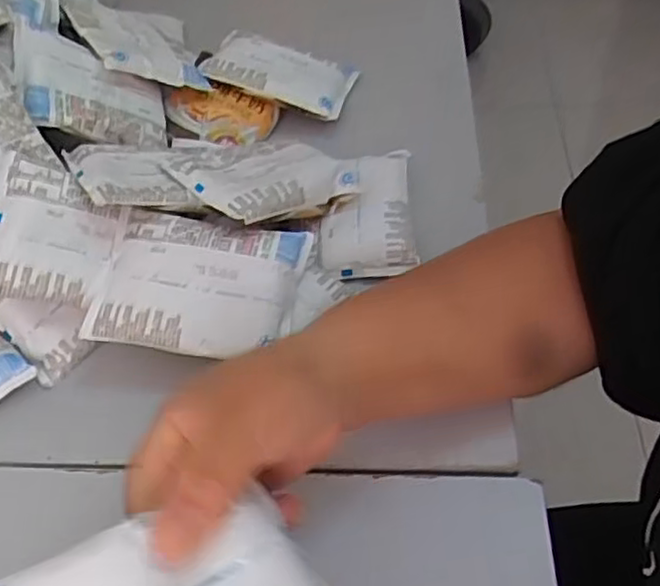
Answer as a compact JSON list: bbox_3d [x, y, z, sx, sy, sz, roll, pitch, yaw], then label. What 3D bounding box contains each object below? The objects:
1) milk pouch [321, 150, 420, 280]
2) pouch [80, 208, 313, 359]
[{"bbox_3d":[0.027,-0.065,0.514,0.066,0.025,0.115,-3,50,4],"label":"milk pouch"},{"bbox_3d":[-0.086,-0.007,0.445,0.132,0.038,0.088,3,50,9],"label":"pouch"}]

